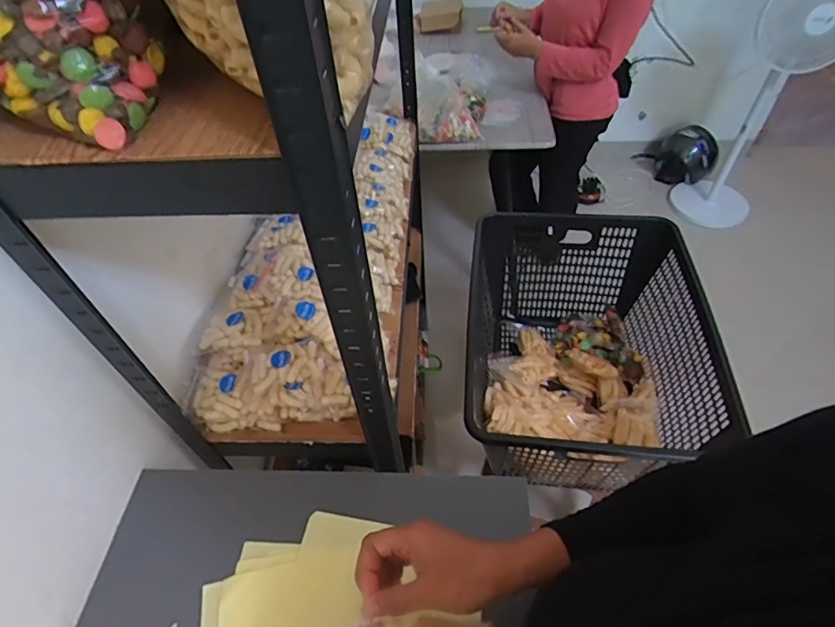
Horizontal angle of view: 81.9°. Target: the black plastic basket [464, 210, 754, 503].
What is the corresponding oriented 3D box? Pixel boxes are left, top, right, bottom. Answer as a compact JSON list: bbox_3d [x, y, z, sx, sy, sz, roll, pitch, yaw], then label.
[{"bbox_3d":[0.310,0.085,0.976,0.405,0.298,0.528,3,50,6],"label":"black plastic basket"}]

